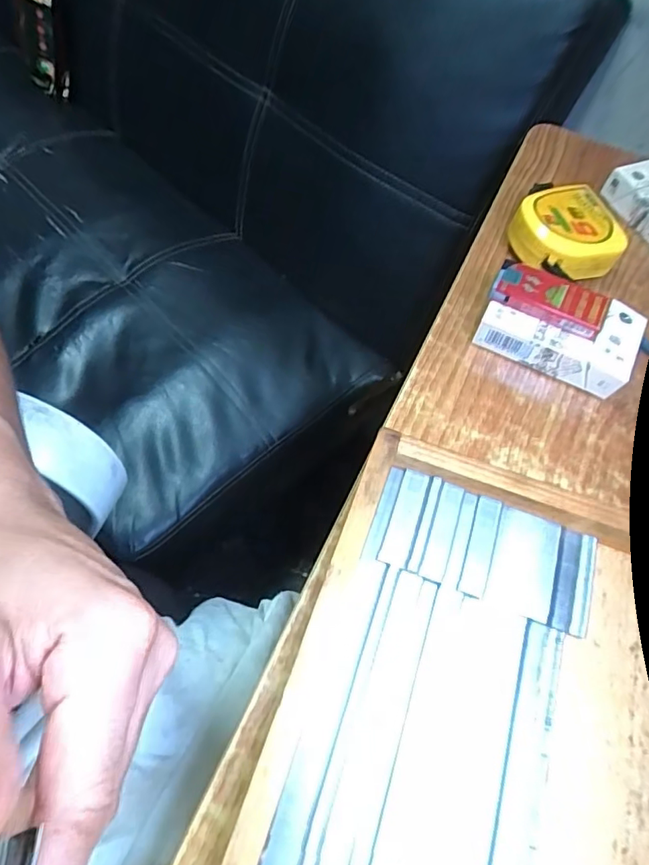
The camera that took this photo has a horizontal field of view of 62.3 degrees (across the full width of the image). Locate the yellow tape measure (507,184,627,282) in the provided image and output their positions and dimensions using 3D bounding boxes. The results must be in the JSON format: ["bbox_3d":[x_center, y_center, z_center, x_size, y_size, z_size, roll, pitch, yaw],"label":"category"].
[{"bbox_3d":[0.161,-0.136,0.370,0.065,0.034,0.070,2,61,-4],"label":"yellow tape measure"}]

